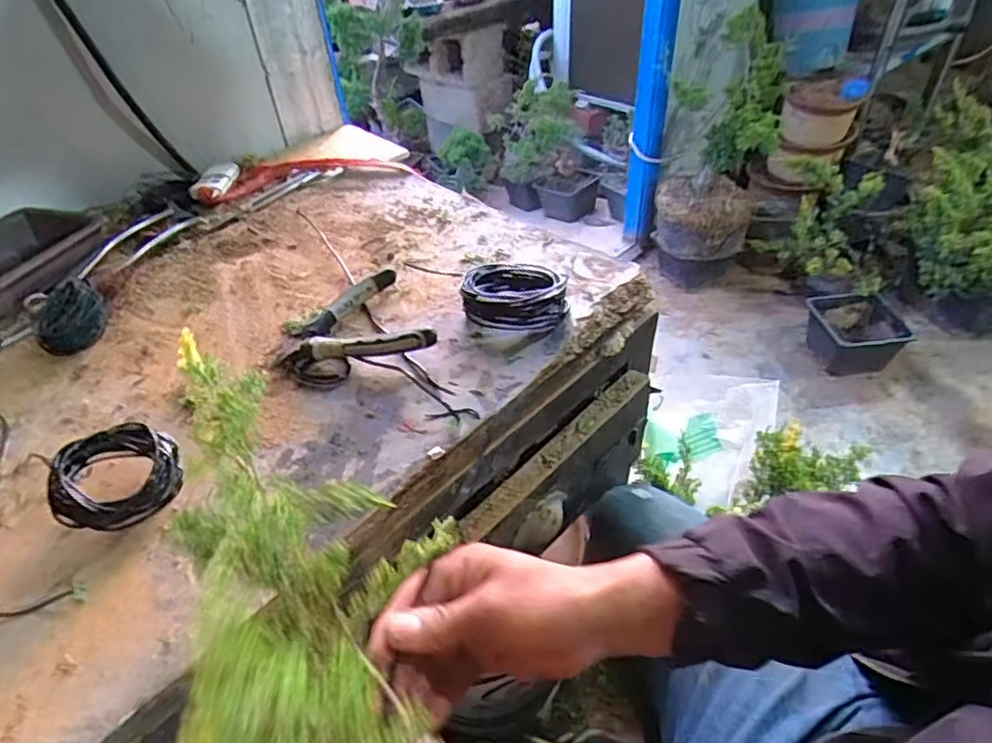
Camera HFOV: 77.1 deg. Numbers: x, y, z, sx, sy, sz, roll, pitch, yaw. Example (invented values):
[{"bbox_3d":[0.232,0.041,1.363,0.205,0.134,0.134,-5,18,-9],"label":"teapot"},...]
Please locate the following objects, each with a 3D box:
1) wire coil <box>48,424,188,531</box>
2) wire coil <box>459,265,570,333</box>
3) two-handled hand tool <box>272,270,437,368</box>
[{"bbox_3d":[-0.264,0.074,0.433,0.081,0.017,0.069,-29,90,-27],"label":"wire coil"},{"bbox_3d":[0.017,-0.072,0.569,0.090,0.034,0.077,0,43,5],"label":"wire coil"},{"bbox_3d":[-0.132,-0.036,0.554,0.126,0.028,0.118,-20,45,-16],"label":"two-handled hand tool"}]

